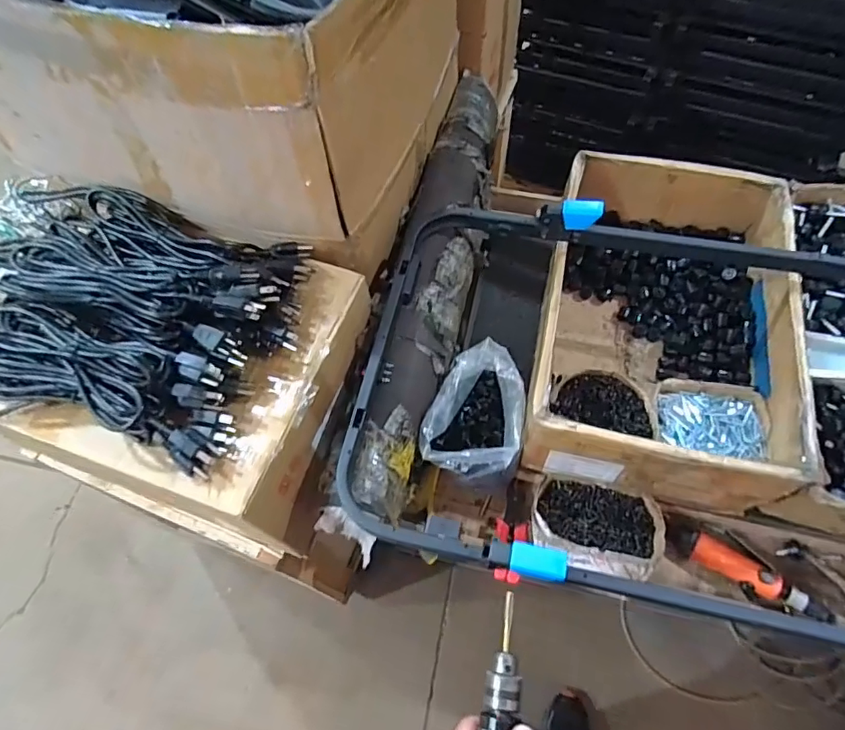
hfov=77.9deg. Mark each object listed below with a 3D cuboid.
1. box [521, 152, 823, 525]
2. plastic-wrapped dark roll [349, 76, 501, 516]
[{"bbox_3d":[0.371,-0.072,0.834,0.347,0.180,0.533,9,62,9],"label":"box"},{"bbox_3d":[0.030,-0.175,0.830,0.125,0.111,0.836,6,62,7],"label":"plastic-wrapped dark roll"}]

